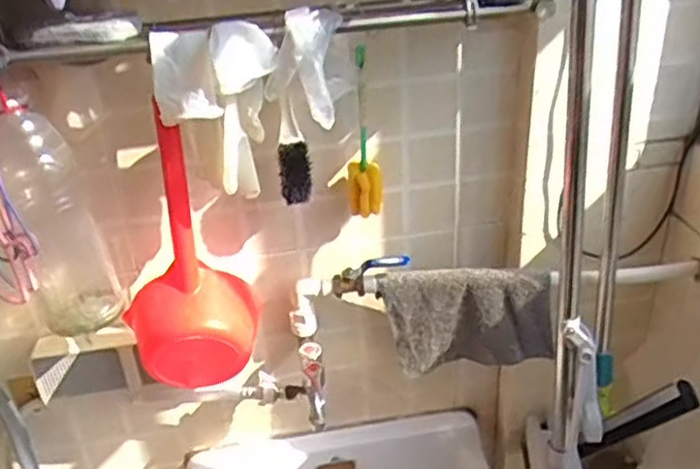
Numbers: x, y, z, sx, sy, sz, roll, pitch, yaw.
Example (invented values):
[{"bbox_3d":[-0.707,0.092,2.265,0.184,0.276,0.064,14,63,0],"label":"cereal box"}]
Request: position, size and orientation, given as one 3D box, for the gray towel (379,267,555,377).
[{"bbox_3d":[0.169,0.121,0.980,0.231,0.160,0.028,-2,31,3],"label":"gray towel"}]

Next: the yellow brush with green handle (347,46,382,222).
[{"bbox_3d":[0.016,-0.125,0.860,0.044,0.208,0.044,-3,31,1],"label":"yellow brush with green handle"}]

